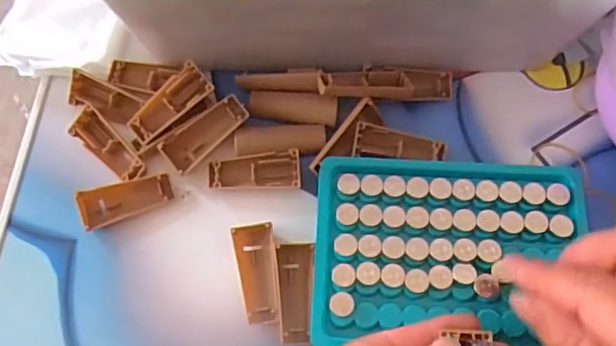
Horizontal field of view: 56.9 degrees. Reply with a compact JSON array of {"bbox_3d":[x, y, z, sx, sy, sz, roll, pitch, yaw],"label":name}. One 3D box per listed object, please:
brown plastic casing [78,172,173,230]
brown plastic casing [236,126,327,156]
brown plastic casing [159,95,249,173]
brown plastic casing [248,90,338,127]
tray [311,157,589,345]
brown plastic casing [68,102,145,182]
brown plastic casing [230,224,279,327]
[{"bbox_3d":[-0.096,0.013,0.299,0.049,0.010,0.017,-20,72,-5],"label":"brown plastic casing"},{"bbox_3d":[-0.015,-0.019,0.307,0.048,0.006,0.015,-4,71,0],"label":"brown plastic casing"},{"bbox_3d":[-0.055,-0.021,0.307,0.050,0.012,0.019,-37,70,4],"label":"brown plastic casing"},{"bbox_3d":[-0.008,-0.037,0.313,0.047,0.007,0.015,6,72,4],"label":"brown plastic casing"},{"bbox_3d":[0.069,0.038,0.281,0.129,0.019,0.091,1,71,2],"label":"tray"},{"bbox_3d":[-0.109,-0.016,0.308,0.050,0.009,0.018,37,76,13],"label":"brown plastic casing"},{"bbox_3d":[-0.025,0.050,0.288,0.020,0.012,0.049,-11,71,-2],"label":"brown plastic casing"}]

